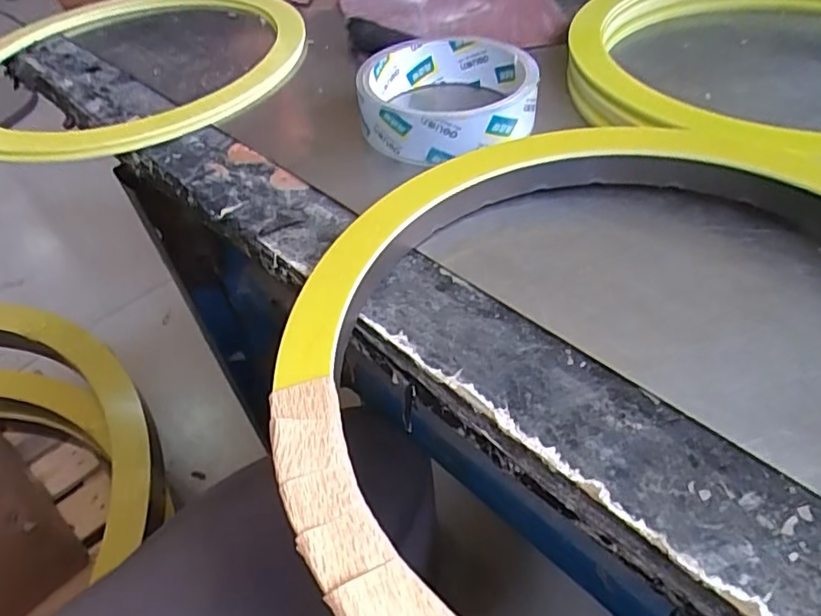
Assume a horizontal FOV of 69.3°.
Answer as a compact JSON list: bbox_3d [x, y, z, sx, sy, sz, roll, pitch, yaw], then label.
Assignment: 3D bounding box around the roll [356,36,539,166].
[{"bbox_3d":[0.020,-0.105,0.298,0.085,0.026,0.086,-3,47,3],"label":"roll"}]

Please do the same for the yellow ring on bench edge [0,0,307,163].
[{"bbox_3d":[-0.175,-0.155,0.370,0.217,0.022,0.199,-14,47,-7],"label":"yellow ring on bench edge"}]

